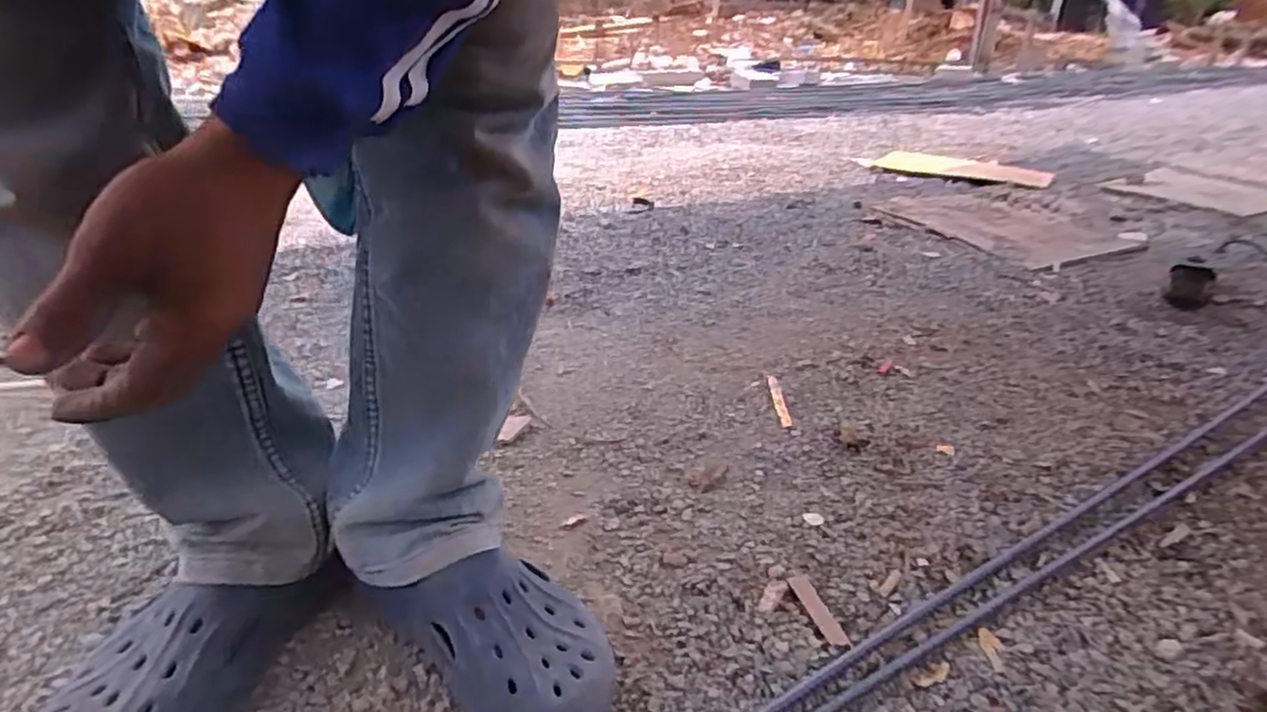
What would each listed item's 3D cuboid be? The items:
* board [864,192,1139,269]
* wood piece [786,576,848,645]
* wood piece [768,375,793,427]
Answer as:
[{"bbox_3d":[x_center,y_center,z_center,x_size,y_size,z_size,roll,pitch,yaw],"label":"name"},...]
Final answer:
[{"bbox_3d":[0.790,-0.307,1.601,0.325,0.022,0.596,-14,26,-18],"label":"board"},{"bbox_3d":[0.157,0.215,0.606,0.021,0.005,0.079,-4,28,-14],"label":"wood piece"},{"bbox_3d":[0.182,0.055,0.901,0.014,0.007,0.108,2,27,-2],"label":"wood piece"}]

